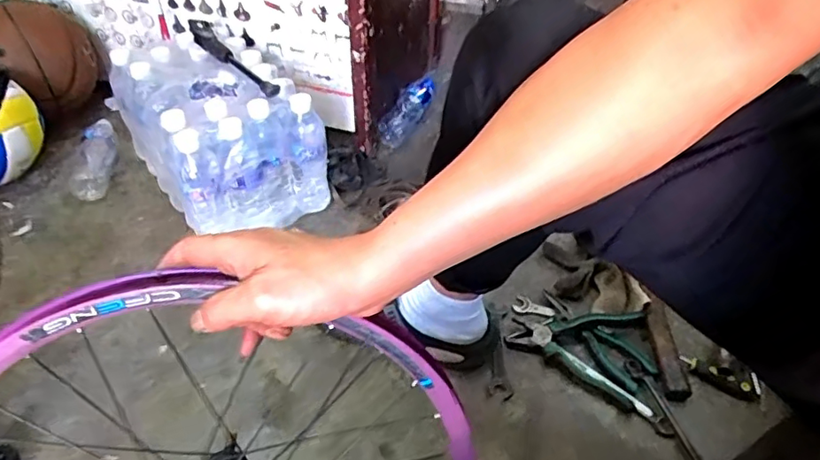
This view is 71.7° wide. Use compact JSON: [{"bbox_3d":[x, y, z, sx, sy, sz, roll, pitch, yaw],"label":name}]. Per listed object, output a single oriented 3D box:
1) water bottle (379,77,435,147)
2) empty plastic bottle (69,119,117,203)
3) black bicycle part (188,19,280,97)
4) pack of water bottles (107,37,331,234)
[{"bbox_3d":[0.000,-0.259,1.204,0.059,0.052,0.246,15,45,13],"label":"water bottle"},{"bbox_3d":[-0.583,-0.141,1.065,0.052,0.069,0.201,-5,44,-7],"label":"empty plastic bottle"},{"bbox_3d":[-0.299,-0.287,0.947,0.040,0.034,0.277,-26,50,-27],"label":"black bicycle part"},{"bbox_3d":[-0.328,-0.169,0.981,0.231,0.208,0.338,-27,50,-28],"label":"pack of water bottles"}]

